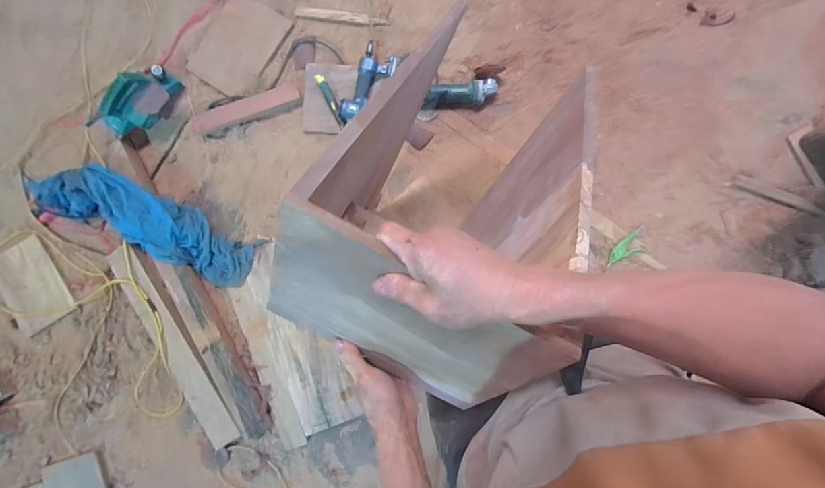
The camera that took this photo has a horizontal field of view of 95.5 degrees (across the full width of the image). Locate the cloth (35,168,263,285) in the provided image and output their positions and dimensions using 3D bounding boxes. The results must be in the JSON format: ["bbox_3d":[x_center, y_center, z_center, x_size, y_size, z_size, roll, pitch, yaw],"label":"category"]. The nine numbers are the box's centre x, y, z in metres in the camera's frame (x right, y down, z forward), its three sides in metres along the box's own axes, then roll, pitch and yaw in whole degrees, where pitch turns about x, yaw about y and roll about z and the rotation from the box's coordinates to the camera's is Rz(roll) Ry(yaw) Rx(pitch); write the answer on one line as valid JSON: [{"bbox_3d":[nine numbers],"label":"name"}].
[{"bbox_3d":[-0.851,-0.074,1.200,0.674,0.115,0.213,24,91,0],"label":"cloth"}]

